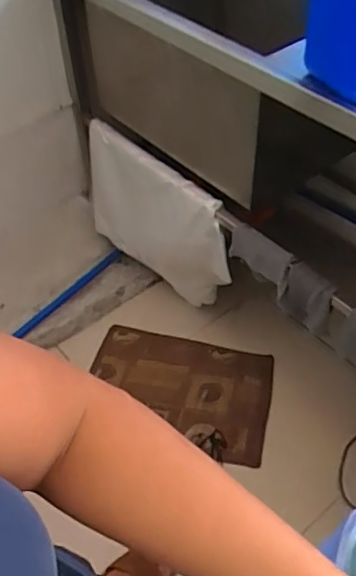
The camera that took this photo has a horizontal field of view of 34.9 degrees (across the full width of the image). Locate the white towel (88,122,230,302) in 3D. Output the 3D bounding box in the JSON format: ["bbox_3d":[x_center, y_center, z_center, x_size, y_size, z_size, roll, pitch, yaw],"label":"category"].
[{"bbox_3d":[-0.059,-0.168,1.570,0.071,0.422,0.541,-35,56,-25],"label":"white towel"}]

